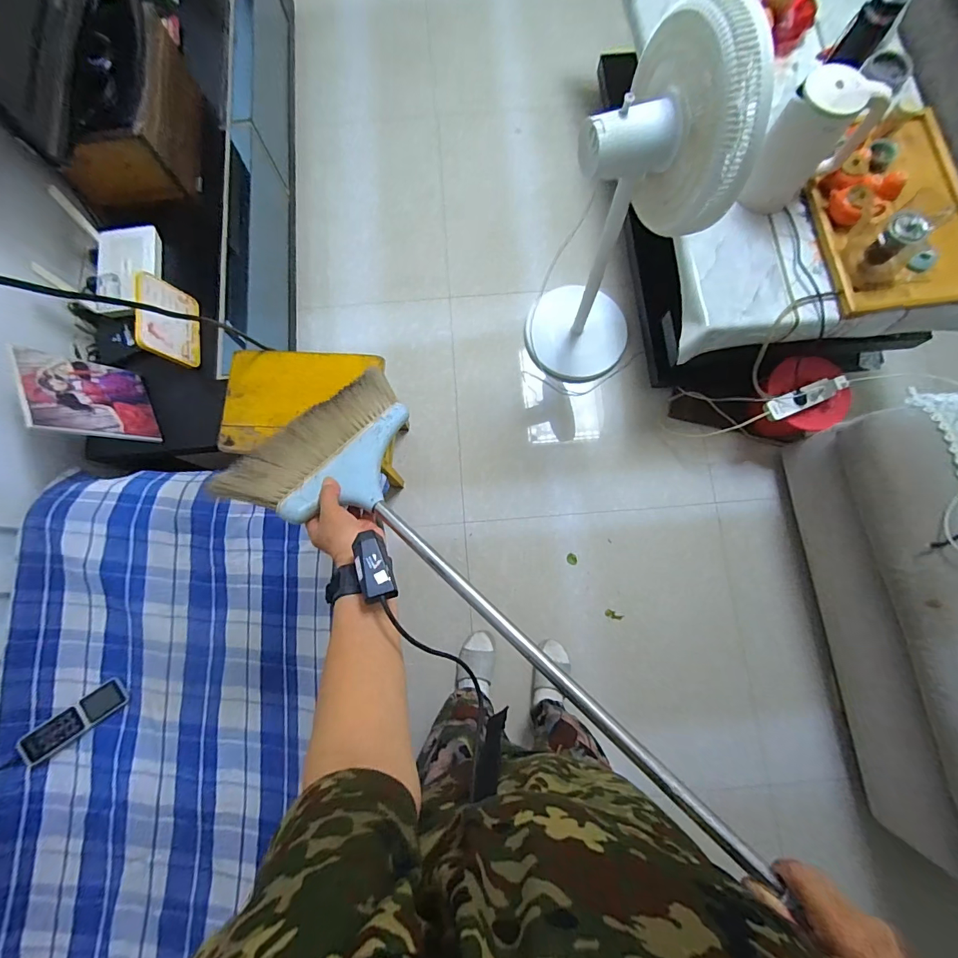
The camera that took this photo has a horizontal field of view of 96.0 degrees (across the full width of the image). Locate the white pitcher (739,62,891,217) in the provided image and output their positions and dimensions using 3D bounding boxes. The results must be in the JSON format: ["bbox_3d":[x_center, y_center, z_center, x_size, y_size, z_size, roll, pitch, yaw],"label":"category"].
[{"bbox_3d":[0.733,-0.743,0.962,0.163,0.252,0.141,39,82,7],"label":"white pitcher"}]

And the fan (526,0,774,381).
[{"bbox_3d":[0.327,-0.553,1.042,0.312,0.865,0.275,25,80,5],"label":"fan"}]

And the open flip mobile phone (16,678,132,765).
[{"bbox_3d":[-0.823,0.493,0.882,0.191,0.016,0.057,-36,81,-22],"label":"open flip mobile phone"}]

